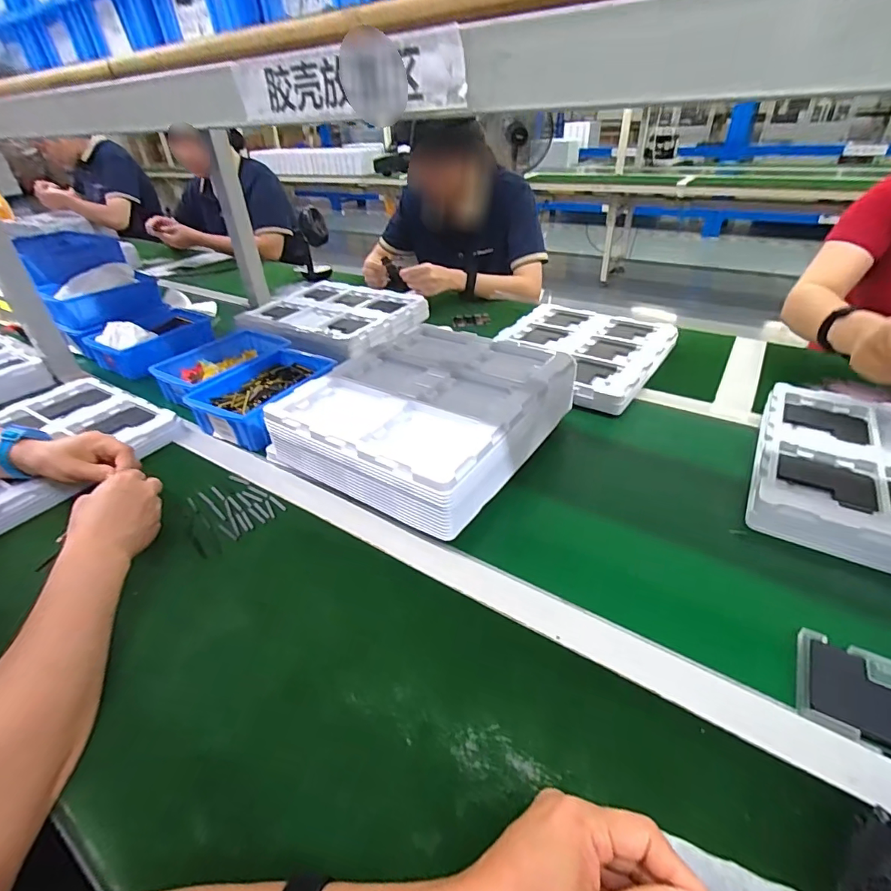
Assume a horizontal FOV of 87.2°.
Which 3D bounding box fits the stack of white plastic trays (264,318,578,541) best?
[{"bbox_3d":[-0.023,-0.053,0.624,0.282,0.072,0.320,22,42,30],"label":"stack of white plastic trays"}]

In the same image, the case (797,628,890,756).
[{"bbox_3d":[0.336,0.198,0.362,0.104,0.017,0.085,18,41,26],"label":"case"}]

